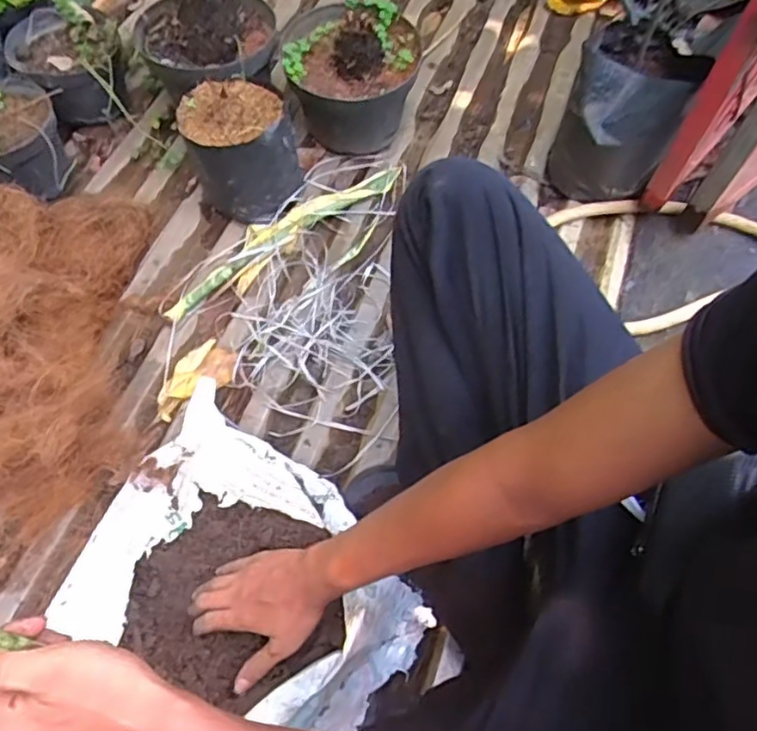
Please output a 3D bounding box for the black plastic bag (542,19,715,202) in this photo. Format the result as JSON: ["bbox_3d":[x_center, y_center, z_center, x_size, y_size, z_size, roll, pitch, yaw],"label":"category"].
[{"bbox_3d":[0.372,-0.385,0.968,0.160,0.195,0.178,27,61,9],"label":"black plastic bag"}]

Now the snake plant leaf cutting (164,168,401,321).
[{"bbox_3d":[-0.146,-0.202,0.981,0.426,0.034,0.072,-38,71,-21],"label":"snake plant leaf cutting"}]

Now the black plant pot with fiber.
[{"bbox_3d":[-0.204,-0.315,0.964,0.164,0.167,0.141,-11,63,-9],"label":"black plant pot with fiber"}]

